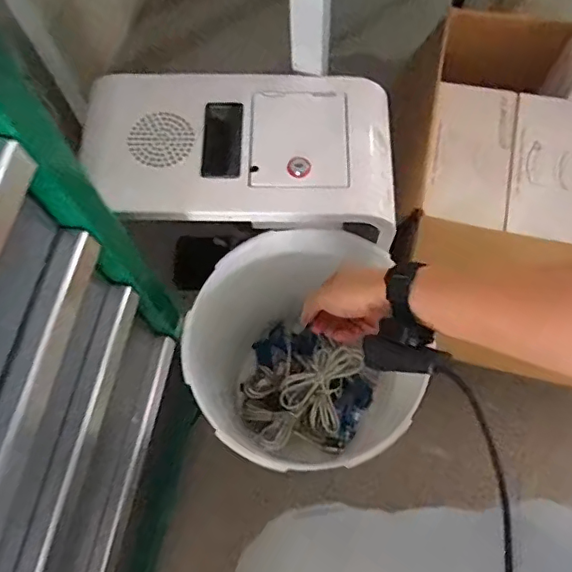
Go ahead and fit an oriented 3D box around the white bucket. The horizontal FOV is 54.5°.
[{"bbox_3d":[0.005,0.114,0.818,0.268,0.321,0.298,-4,69,1],"label":"white bucket"}]

